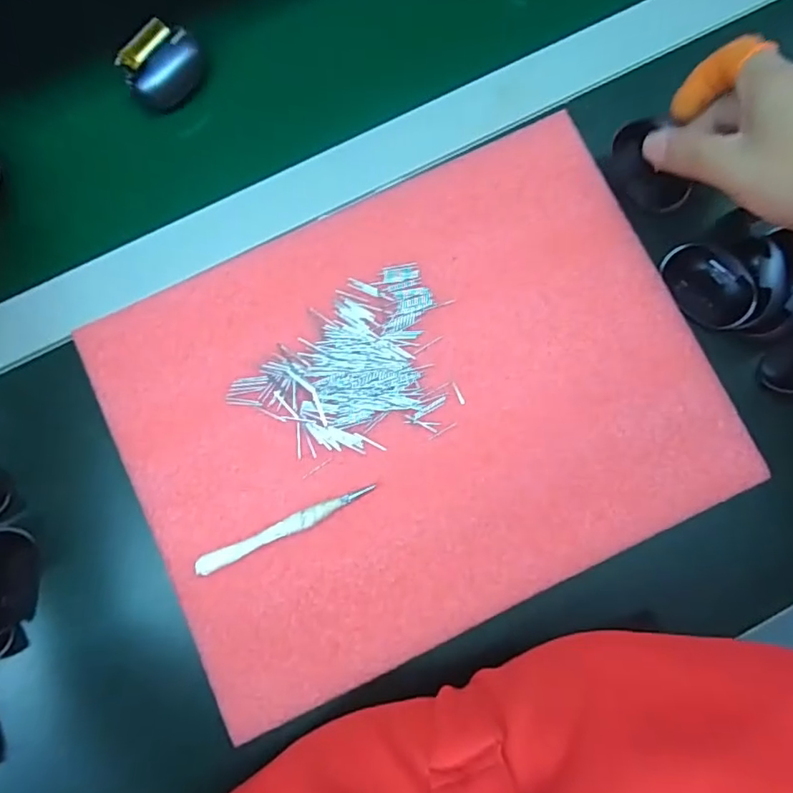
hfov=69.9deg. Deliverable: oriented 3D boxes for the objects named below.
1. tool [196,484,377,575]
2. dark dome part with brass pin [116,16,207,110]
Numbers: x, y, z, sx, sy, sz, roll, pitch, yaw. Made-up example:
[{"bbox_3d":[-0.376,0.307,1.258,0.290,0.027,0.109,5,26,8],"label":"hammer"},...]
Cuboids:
[{"bbox_3d":[-0.064,0.076,0.328,0.107,0.009,0.010,-24,79,-4],"label":"tool"},{"bbox_3d":[-0.157,-0.220,0.380,0.036,0.029,0.050,41,82,8],"label":"dark dome part with brass pin"}]

